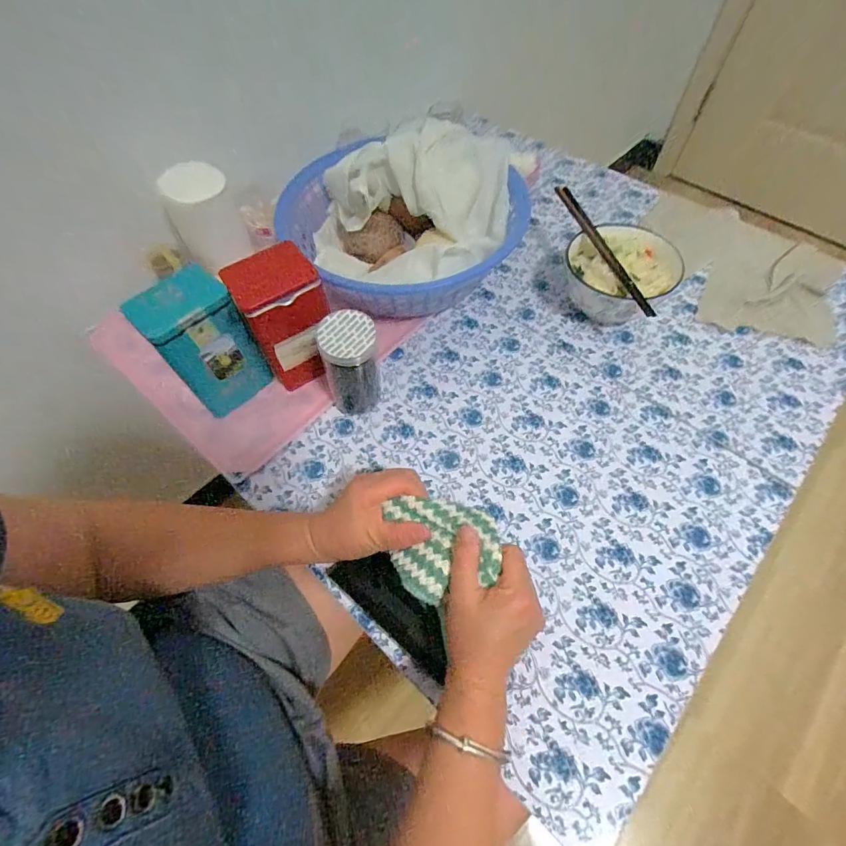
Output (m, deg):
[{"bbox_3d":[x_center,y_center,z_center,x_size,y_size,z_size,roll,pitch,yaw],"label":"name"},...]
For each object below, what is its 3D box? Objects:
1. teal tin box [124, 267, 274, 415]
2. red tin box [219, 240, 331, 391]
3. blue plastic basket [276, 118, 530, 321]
[{"bbox_3d":[-0.231,-0.081,0.454,0.060,0.154,0.084,40,69,21],"label":"teal tin box"},{"bbox_3d":[-0.149,-0.112,0.470,0.083,0.148,0.070,-25,63,-13],"label":"red tin box"},{"bbox_3d":[-0.014,-0.262,0.556,0.284,0.129,0.266,-1,61,1],"label":"blue plastic basket"}]

